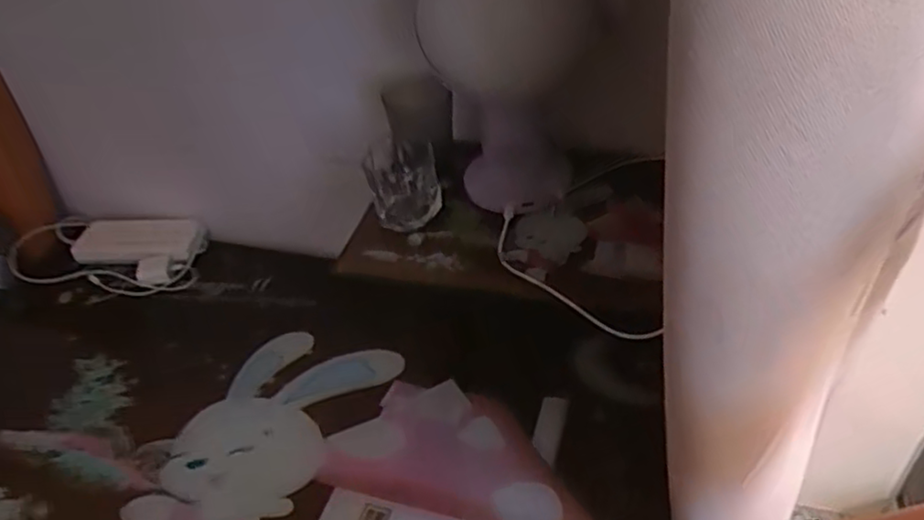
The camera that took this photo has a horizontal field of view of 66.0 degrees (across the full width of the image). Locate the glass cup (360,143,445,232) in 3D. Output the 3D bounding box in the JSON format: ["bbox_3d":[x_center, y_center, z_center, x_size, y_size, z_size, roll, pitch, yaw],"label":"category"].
[{"bbox_3d":[-0.061,-0.078,0.731,0.069,0.073,0.066,-4,41,4],"label":"glass cup"}]

